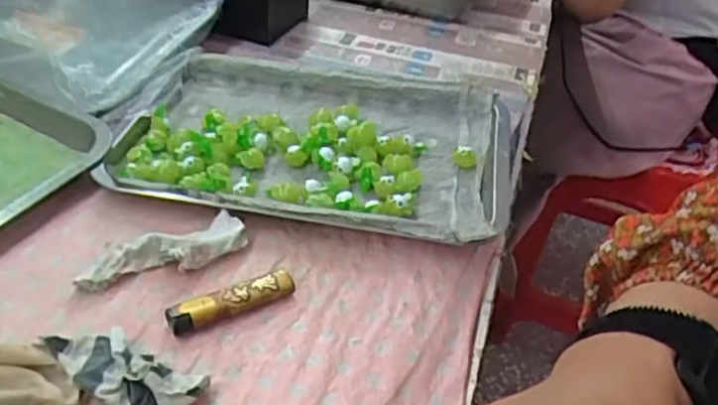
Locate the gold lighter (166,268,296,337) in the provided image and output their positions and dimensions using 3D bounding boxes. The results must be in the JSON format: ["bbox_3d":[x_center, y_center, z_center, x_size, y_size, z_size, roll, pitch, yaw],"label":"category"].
[{"bbox_3d":[-0.078,0.060,0.423,0.079,0.013,0.017,-16,44,-26],"label":"gold lighter"}]

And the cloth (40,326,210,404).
[{"bbox_3d":[-0.129,0.091,0.371,0.085,0.023,0.037,20,41,16],"label":"cloth"}]

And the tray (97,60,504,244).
[{"bbox_3d":[-0.032,-0.050,0.561,0.300,0.036,0.203,11,39,5],"label":"tray"}]

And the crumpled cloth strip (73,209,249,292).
[{"bbox_3d":[-0.129,0.031,0.449,0.108,0.021,0.038,-22,47,-31],"label":"crumpled cloth strip"}]

